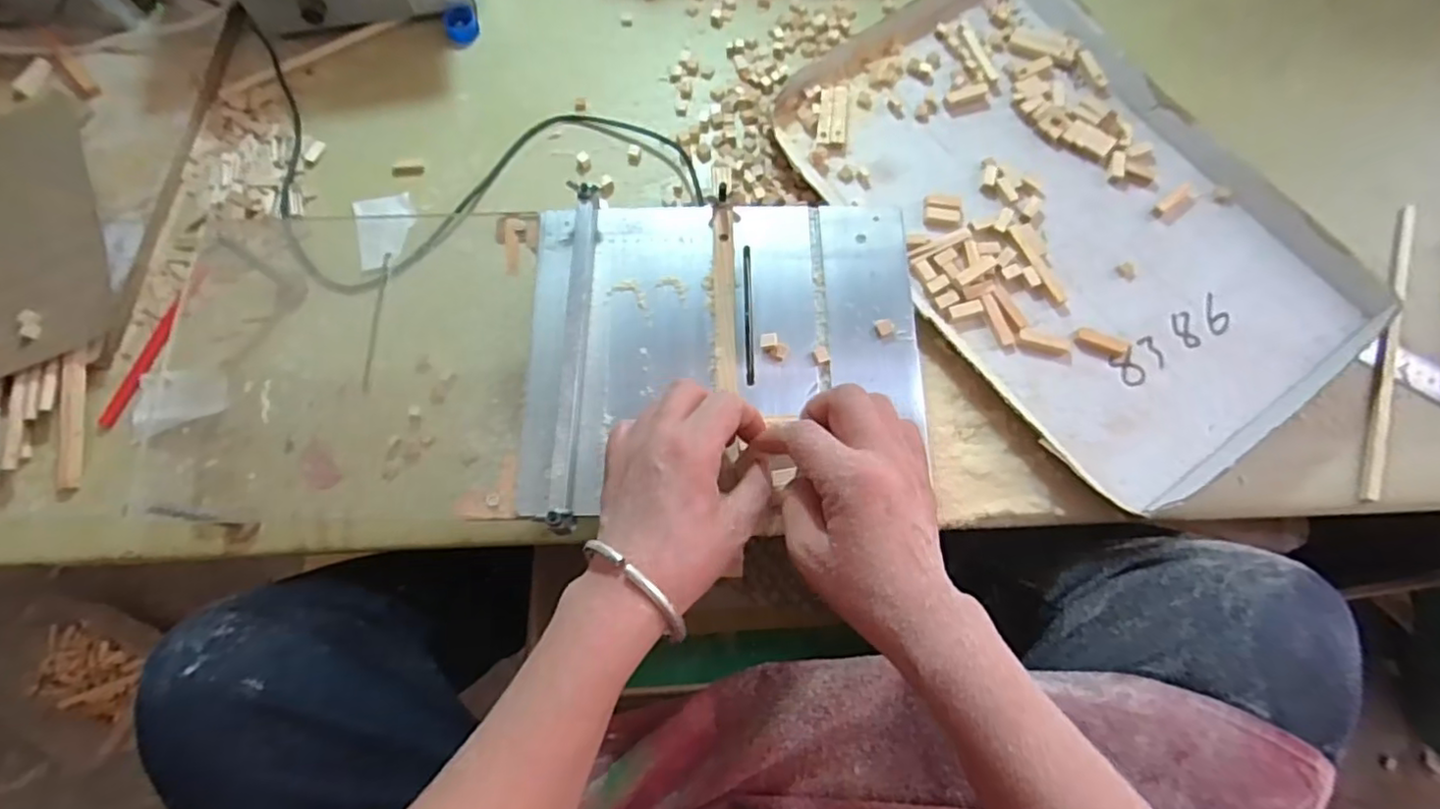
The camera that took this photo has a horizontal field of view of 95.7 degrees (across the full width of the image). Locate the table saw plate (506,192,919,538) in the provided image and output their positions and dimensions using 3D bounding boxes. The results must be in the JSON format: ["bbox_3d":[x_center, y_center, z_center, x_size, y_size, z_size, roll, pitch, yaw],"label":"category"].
[{"bbox_3d":[0.001,-0.043,0.441,0.262,0.020,0.221,-2,72,-1],"label":"table saw plate"}]

